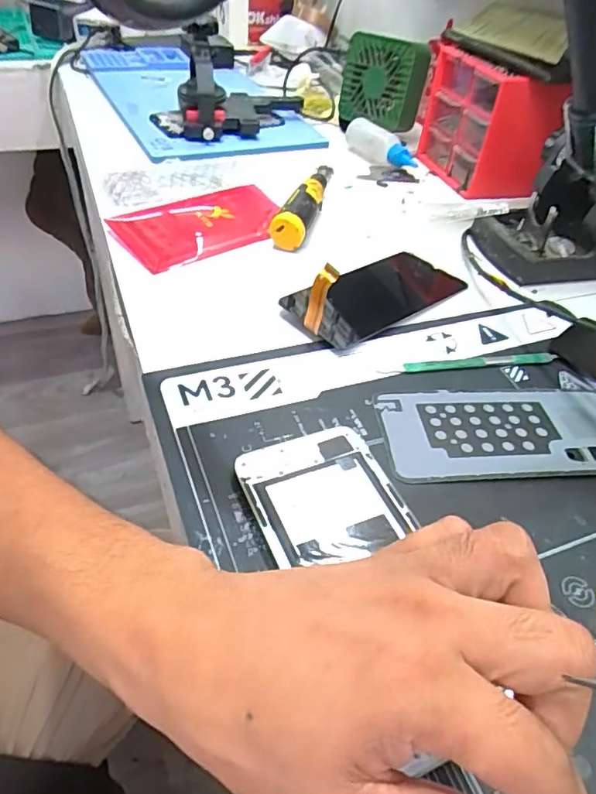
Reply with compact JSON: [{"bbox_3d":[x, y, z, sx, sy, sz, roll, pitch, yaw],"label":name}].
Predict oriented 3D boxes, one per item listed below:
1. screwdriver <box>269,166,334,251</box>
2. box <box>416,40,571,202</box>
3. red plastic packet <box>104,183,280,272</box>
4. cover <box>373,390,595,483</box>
[{"bbox_3d":[0.013,-0.195,0.522,0.028,0.027,0.161,16,45,9],"label":"screwdriver"},{"bbox_3d":[0.206,-0.305,0.600,0.074,0.119,0.159,-8,46,-14],"label":"box"},{"bbox_3d":[-0.086,-0.160,0.497,0.152,0.016,0.097,-28,54,-30],"label":"red plastic packet"},{"bbox_3d":[0.132,0.019,0.334,0.160,0.004,0.071,-3,45,-6],"label":"cover"}]

